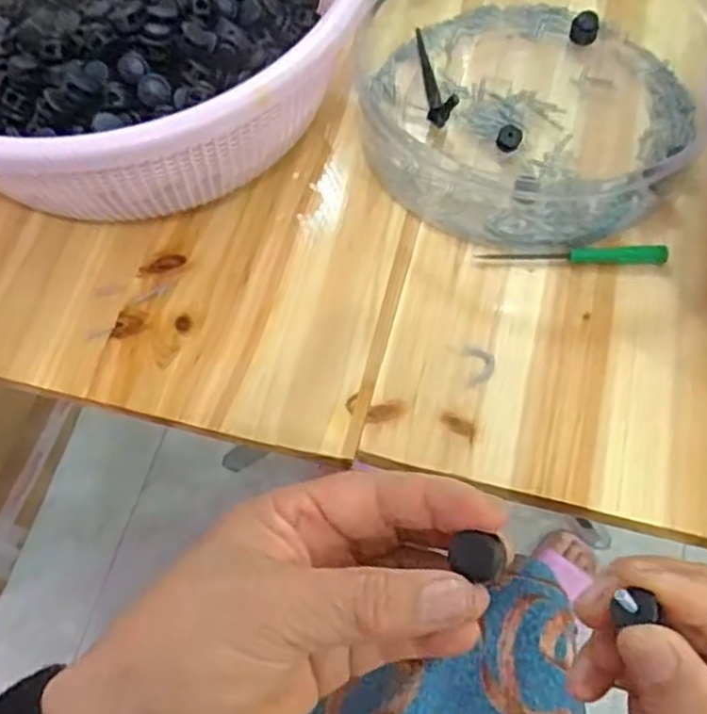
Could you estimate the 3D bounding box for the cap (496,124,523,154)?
[{"bbox_3d":[0.088,-0.124,0.422,0.014,0.012,0.015,-1,62,2],"label":"cap"}]

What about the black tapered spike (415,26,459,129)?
[{"bbox_3d":[0.050,-0.174,0.450,0.016,0.021,0.088,-4,62,0],"label":"black tapered spike"}]

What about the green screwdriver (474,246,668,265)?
[{"bbox_3d":[0.115,-0.056,0.391,0.095,0.010,0.009,4,63,4],"label":"green screwdriver"}]

